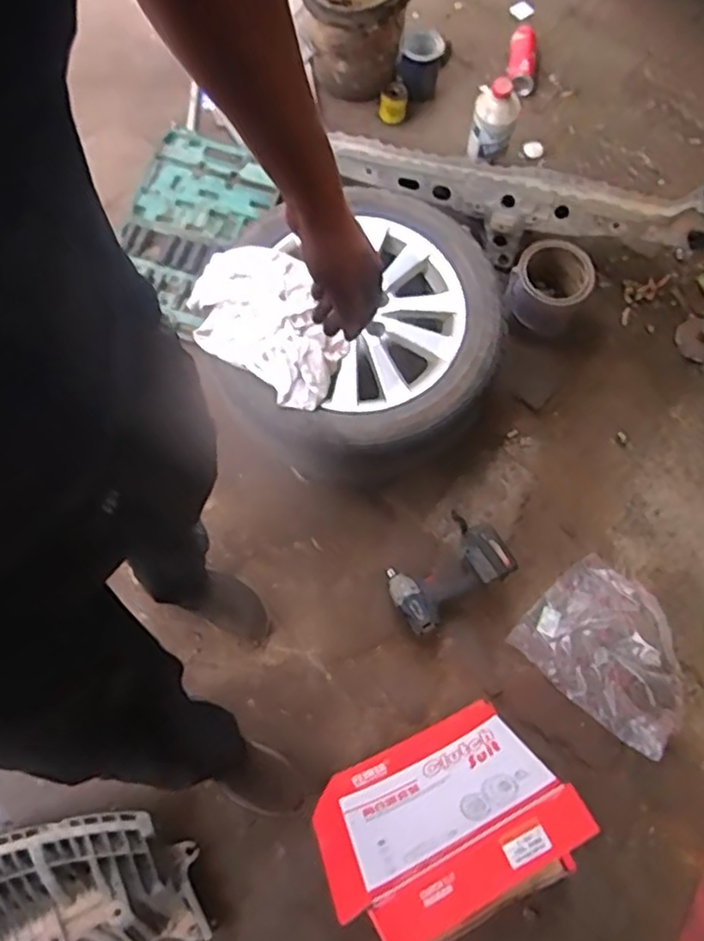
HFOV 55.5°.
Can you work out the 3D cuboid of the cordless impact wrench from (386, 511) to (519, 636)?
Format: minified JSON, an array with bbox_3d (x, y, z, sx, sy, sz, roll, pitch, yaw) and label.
[{"bbox_3d":[0.187,0.192,1.311,0.251,0.061,0.158,-33,76,-11],"label":"cordless impact wrench"}]

